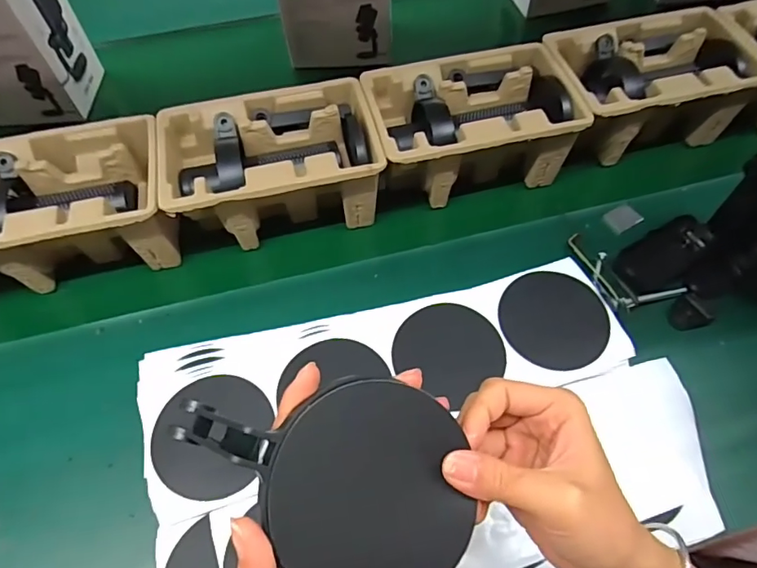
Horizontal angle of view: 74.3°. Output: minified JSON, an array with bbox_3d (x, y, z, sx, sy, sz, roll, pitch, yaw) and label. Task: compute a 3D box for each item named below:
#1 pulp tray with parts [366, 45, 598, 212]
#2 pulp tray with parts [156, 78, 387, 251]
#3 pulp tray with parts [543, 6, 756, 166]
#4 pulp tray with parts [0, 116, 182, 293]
[{"bbox_3d":[0.104,-0.184,0.590,0.221,0.099,0.144,-11,62,-6],"label":"pulp tray with parts"},{"bbox_3d":[-0.118,-0.129,0.565,0.226,0.100,0.142,-12,60,-9],"label":"pulp tray with parts"},{"bbox_3d":[0.326,-0.243,0.618,0.232,0.096,0.146,-13,62,-7],"label":"pulp tray with parts"},{"bbox_3d":[-0.337,-0.076,0.541,0.233,0.106,0.143,-11,60,-9],"label":"pulp tray with parts"}]

